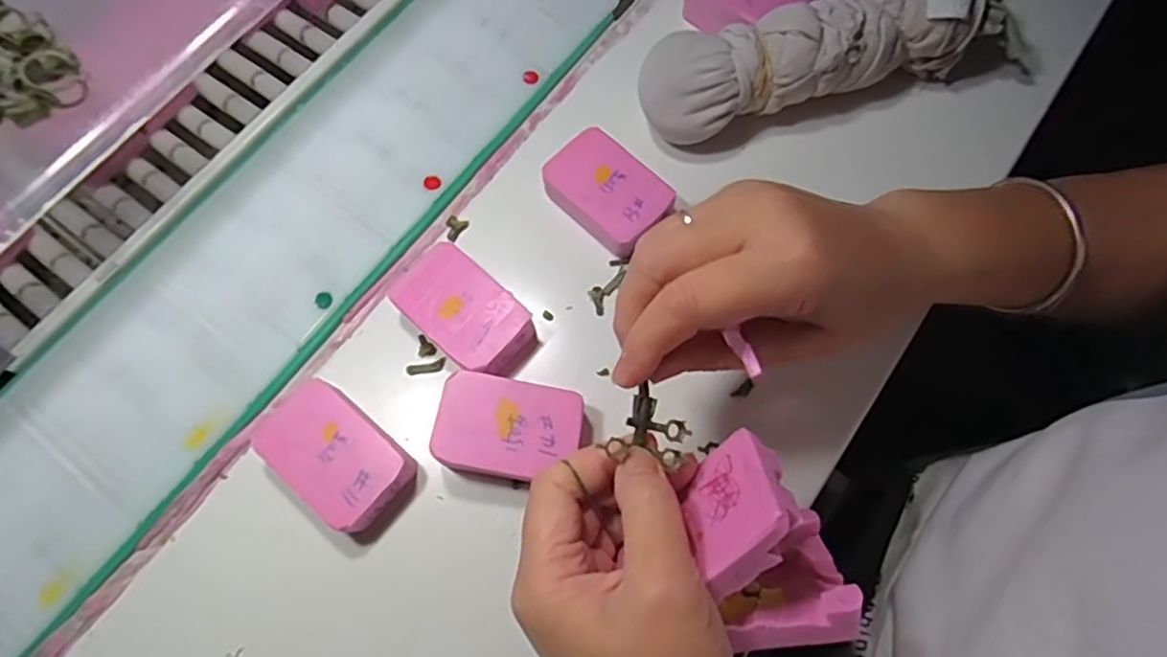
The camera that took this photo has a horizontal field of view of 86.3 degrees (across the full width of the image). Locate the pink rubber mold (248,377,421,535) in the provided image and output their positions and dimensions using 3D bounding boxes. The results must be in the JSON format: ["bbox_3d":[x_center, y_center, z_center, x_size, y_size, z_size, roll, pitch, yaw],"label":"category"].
[{"bbox_3d":[-0.125,0.065,0.317,0.076,0.021,0.048,38,75,10],"label":"pink rubber mold"}]

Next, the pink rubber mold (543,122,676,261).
[{"bbox_3d":[0.013,-0.078,0.366,0.069,0.026,0.051,42,76,11],"label":"pink rubber mold"}]

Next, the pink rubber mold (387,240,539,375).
[{"bbox_3d":[-0.065,-0.009,0.341,0.075,0.023,0.047,40,75,11],"label":"pink rubber mold"}]

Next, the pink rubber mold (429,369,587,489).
[{"bbox_3d":[-0.037,0.053,0.318,0.070,0.030,0.049,10,72,1],"label":"pink rubber mold"}]

